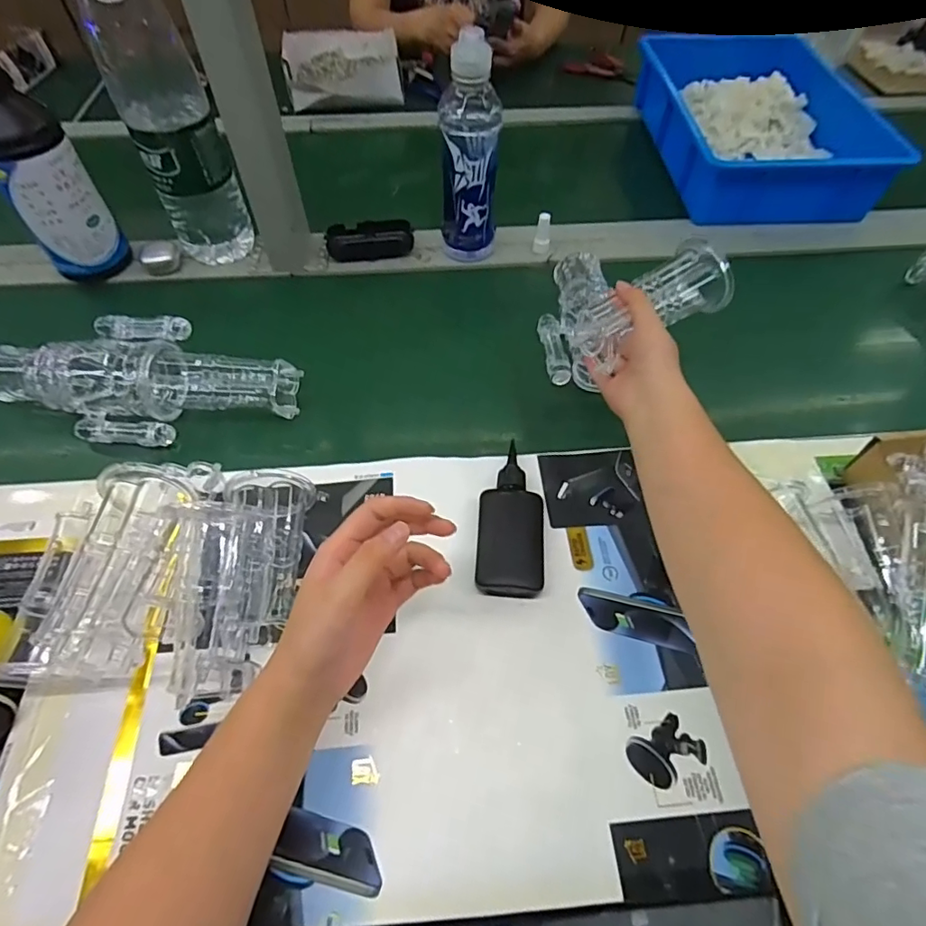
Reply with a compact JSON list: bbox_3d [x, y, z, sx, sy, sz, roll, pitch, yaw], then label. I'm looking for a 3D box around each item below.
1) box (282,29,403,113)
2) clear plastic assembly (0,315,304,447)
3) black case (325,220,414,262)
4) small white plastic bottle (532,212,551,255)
[{"bbox_3d":[-0.213,-0.701,0.939,0.193,0.052,0.207,-8,57,-6],"label":"box"},{"bbox_3d":[-0.319,-0.085,0.531,0.293,0.062,0.119,3,56,2],"label":"clear plastic assembly"},{"bbox_3d":[-0.121,-0.293,0.696,0.108,0.031,0.043,-6,57,-4],"label":"black case"},{"bbox_3d":[0.103,-0.296,0.689,0.021,0.049,0.015,11,57,7],"label":"small white plastic bottle"}]

